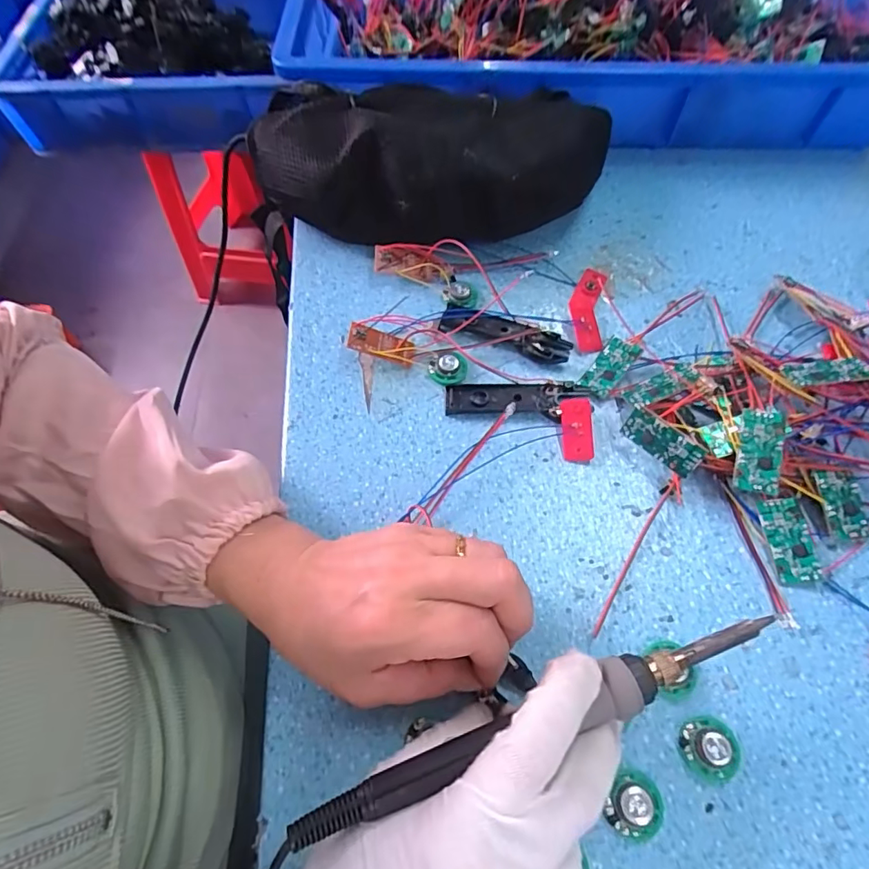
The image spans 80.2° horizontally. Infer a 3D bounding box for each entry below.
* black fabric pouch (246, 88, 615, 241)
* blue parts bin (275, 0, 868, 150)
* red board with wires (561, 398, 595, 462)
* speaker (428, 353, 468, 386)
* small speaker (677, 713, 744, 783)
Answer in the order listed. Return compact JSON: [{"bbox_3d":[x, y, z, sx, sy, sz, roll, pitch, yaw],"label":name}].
[{"bbox_3d":[0.001,-0.202,0.398,0.275,0.077,0.118,-4,60,-2],"label":"black fabric pouch"},{"bbox_3d":[0.136,-0.415,0.509,0.529,0.105,0.362,-4,60,-1],"label":"blue parts bin"},{"bbox_3d":[0.088,-0.003,0.320,0.018,0.004,0.040,-6,72,18],"label":"red board with wires"},{"bbox_3d":[0.009,-0.044,0.345,0.025,0.006,0.022,-12,60,-6],"label":"speaker"},{"bbox_3d":[0.128,0.145,0.237,0.027,0.009,0.026,-9,60,-4],"label":"small speaker"}]

